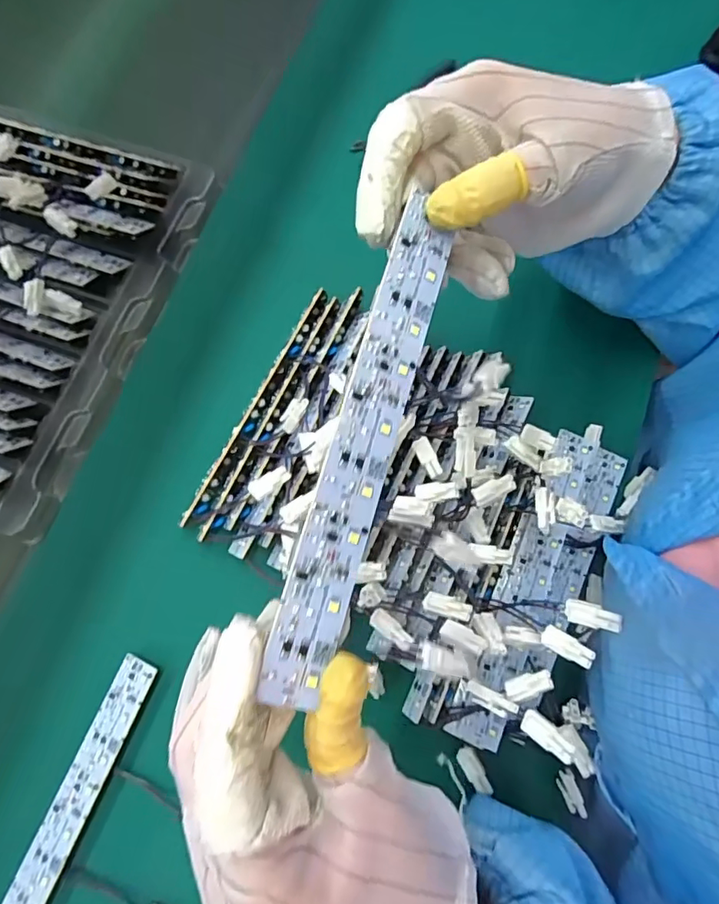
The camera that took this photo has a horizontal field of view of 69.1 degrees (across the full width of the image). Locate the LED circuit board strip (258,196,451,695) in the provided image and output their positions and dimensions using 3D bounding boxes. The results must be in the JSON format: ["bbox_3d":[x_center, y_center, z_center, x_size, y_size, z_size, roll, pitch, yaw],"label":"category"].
[{"bbox_3d":[0.003,-0.007,0.185,0.024,0.004,0.177,22,75,-23],"label":"LED circuit board strip"}]

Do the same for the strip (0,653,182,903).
[{"bbox_3d":[-0.136,0.228,0.298,0.098,0.018,0.189,21,75,7],"label":"strip"}]

